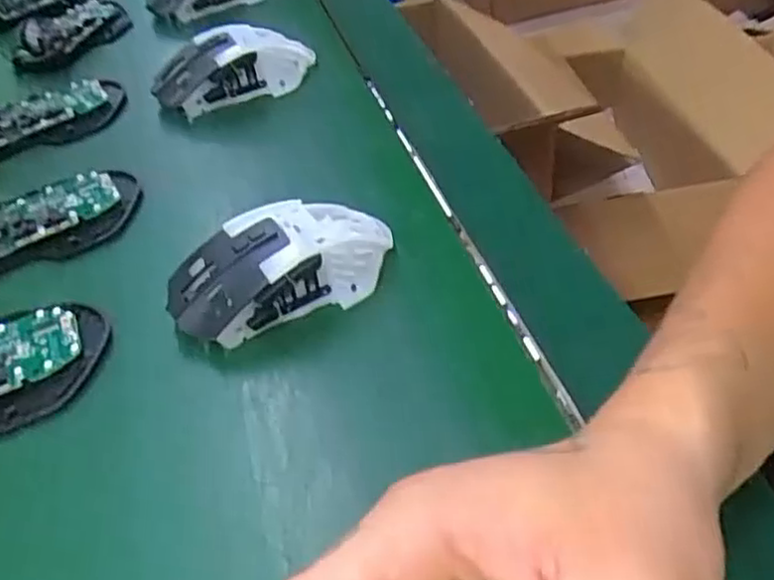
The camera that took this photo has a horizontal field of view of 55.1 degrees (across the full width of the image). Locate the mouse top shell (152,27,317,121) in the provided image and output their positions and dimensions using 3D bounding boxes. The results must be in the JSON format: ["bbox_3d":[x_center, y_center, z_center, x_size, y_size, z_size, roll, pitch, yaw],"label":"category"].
[{"bbox_3d":[-0.105,-0.156,0.512,0.113,0.037,0.057,-19,46,-13],"label":"mouse top shell"}]

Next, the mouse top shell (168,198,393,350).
[{"bbox_3d":[-0.051,-0.016,0.364,0.114,0.036,0.065,-17,45,-11],"label":"mouse top shell"}]

